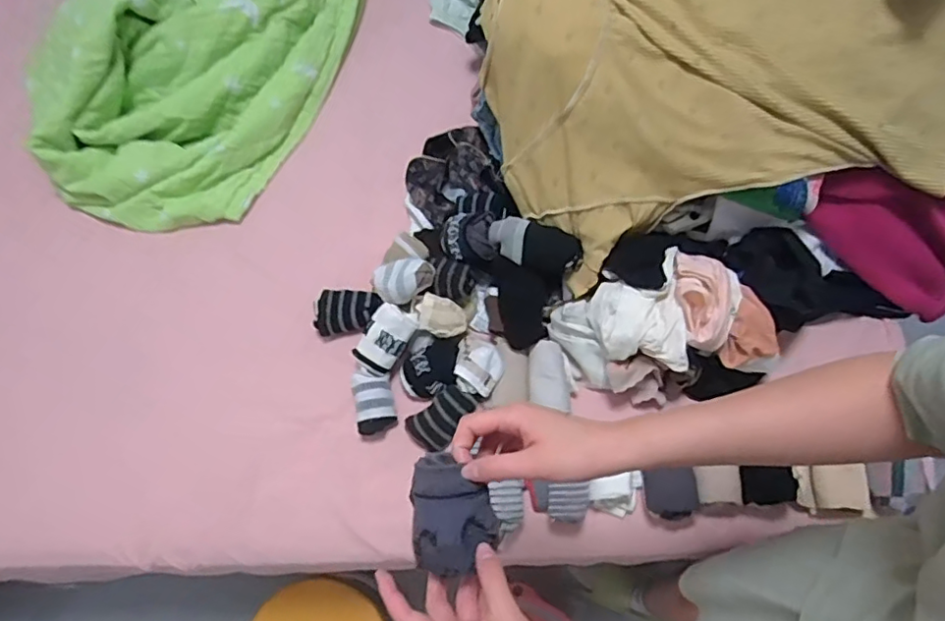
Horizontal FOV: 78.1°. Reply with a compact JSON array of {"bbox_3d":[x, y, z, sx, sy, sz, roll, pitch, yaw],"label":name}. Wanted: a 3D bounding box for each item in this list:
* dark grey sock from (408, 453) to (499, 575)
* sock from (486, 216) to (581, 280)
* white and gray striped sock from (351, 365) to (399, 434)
[{"bbox_3d":[-0.014,0.145,0.419,0.058,0.029,0.081,-8,67,0],"label":"dark grey sock"},{"bbox_3d":[0.083,-0.087,0.778,0.122,0.035,0.068,27,71,14],"label":"sock"},{"bbox_3d":[-0.131,0.122,0.783,0.048,0.041,0.084,-11,67,-1],"label":"white and gray striped sock"}]

